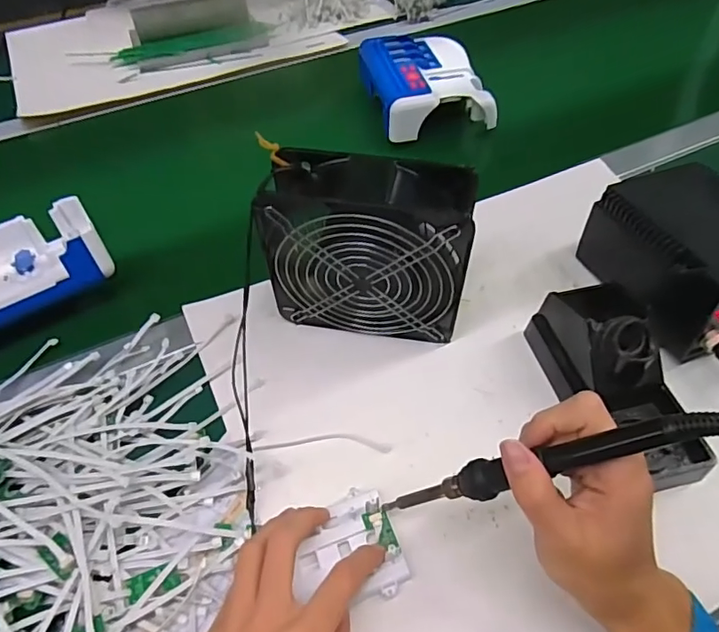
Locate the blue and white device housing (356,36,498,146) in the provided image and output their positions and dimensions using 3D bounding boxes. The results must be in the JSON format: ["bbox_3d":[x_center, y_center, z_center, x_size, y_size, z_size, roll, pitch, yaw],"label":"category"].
[{"bbox_3d":[0.079,-0.300,0.662,0.143,0.055,0.170,-10,52,-7],"label":"blue and white device housing"}]

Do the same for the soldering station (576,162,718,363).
[{"bbox_3d":[0.284,-0.047,0.441,0.126,0.097,0.157,-17,53,-13],"label":"soldering station"}]

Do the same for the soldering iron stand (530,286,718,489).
[{"bbox_3d":[0.189,0.038,0.380,0.071,0.094,0.164,-18,53,-13],"label":"soldering iron stand"}]

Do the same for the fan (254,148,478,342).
[{"bbox_3d":[0.006,-0.048,0.413,0.154,0.148,0.064,8,52,8],"label":"fan"}]

